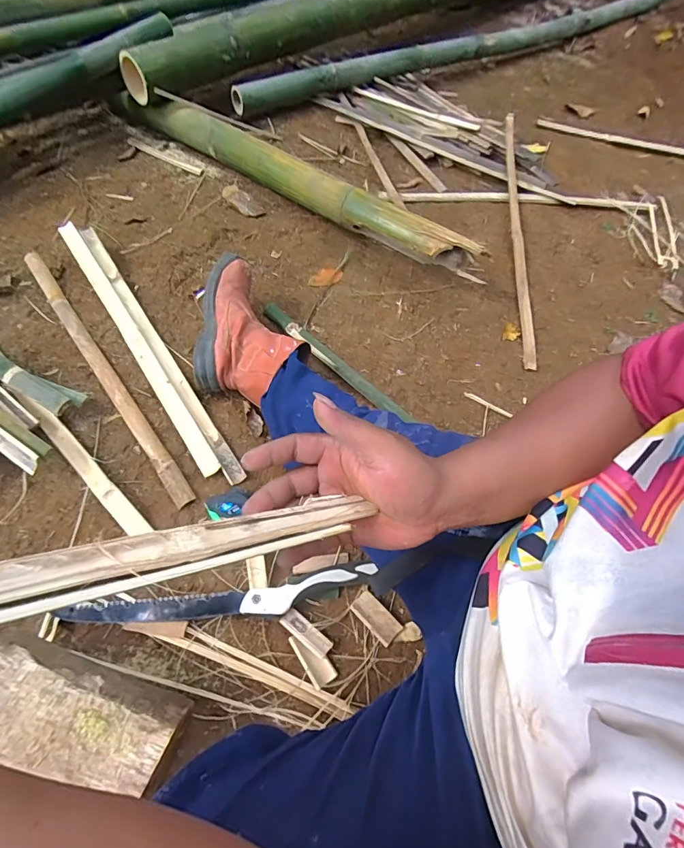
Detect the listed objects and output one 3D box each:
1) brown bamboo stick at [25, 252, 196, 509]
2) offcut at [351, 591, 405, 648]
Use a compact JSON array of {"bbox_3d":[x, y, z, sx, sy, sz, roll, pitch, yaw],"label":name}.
[{"bbox_3d":[-0.515,-0.132,0.863,0.037,0.022,0.768,-34,67,-21],"label":"brown bamboo stick"},{"bbox_3d":[0.056,0.321,0.676,0.083,0.014,0.041,41,65,19],"label":"offcut"}]

